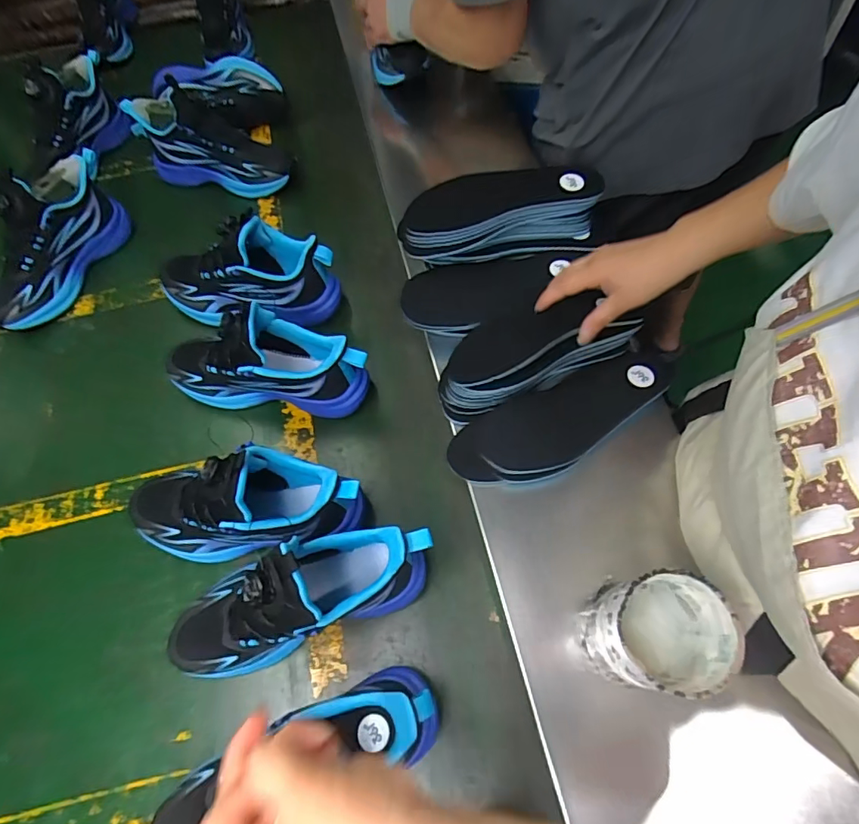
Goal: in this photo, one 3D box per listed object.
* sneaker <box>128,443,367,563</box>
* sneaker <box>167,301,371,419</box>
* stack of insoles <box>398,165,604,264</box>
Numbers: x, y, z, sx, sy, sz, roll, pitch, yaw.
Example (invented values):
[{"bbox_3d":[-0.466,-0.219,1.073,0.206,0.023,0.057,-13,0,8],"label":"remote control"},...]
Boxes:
[{"bbox_3d":[-0.181,0.091,0.478,0.234,0.128,0.091,-6,64,0],"label":"sneaker"},{"bbox_3d":[-0.185,-0.061,0.548,0.236,0.132,0.078,6,65,5],"label":"sneaker"},{"bbox_3d":[0.078,-0.231,0.582,0.223,0.081,0.080,-10,64,-2],"label":"stack of insoles"}]

